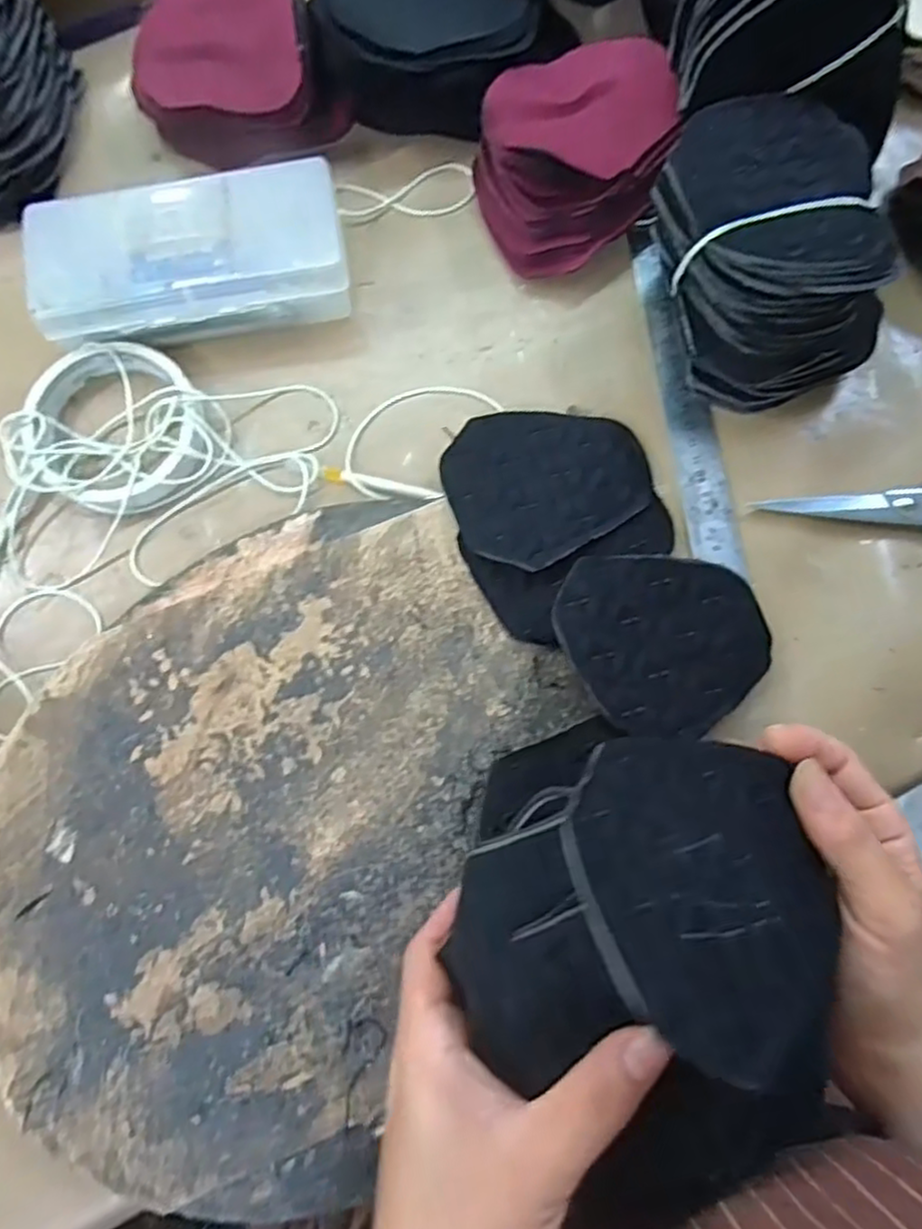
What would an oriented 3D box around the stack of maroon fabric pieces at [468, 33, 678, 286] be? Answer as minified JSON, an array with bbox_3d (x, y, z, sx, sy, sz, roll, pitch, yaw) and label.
[{"bbox_3d":[0.067,-0.252,0.390,0.112,0.053,0.100,-26,77,-5],"label":"stack of maroon fabric pieces"}]

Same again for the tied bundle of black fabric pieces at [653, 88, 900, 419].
[{"bbox_3d":[0.152,-0.177,0.354,0.101,0.080,0.120,-9,76,-1],"label":"tied bundle of black fabric pieces"}]

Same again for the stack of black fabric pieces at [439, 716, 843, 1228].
[{"bbox_3d":[0.062,0.099,0.219,0.127,0.053,0.130,-21,77,-3],"label":"stack of black fabric pieces"}]

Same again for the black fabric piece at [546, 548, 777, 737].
[{"bbox_3d":[0.101,0.012,0.328,0.108,0.008,0.089,-4,66,-18],"label":"black fabric piece"}]

